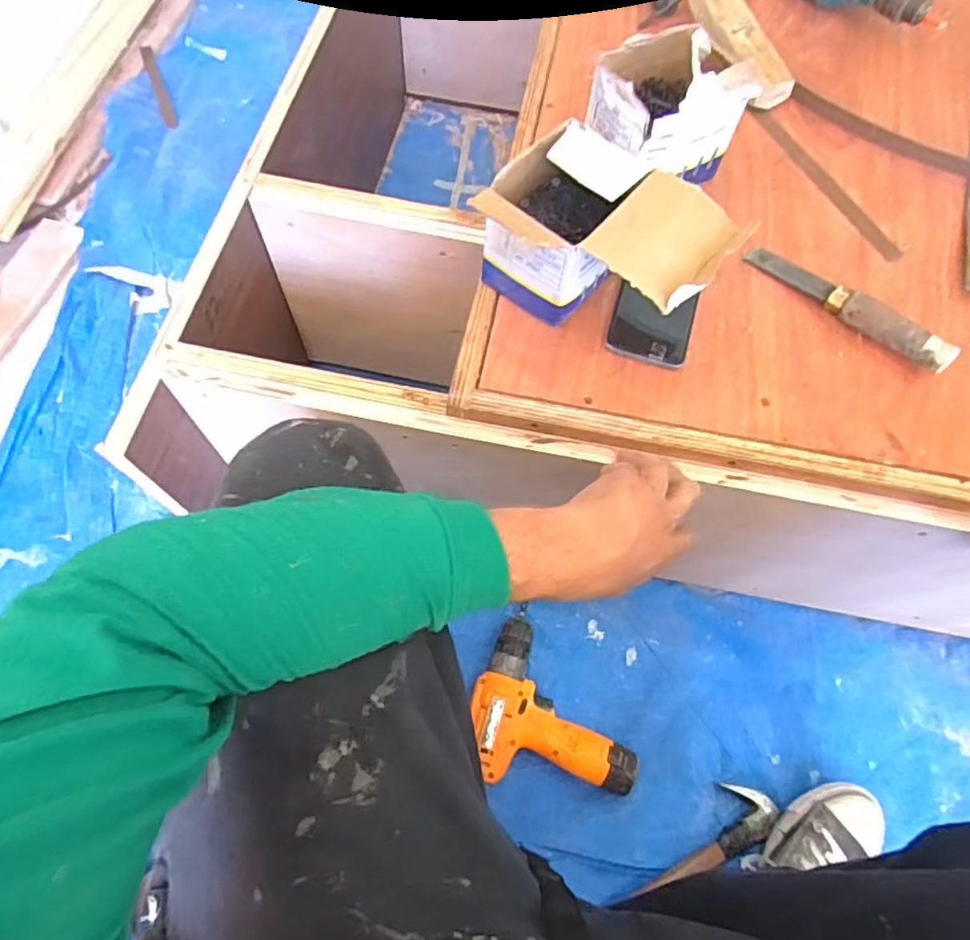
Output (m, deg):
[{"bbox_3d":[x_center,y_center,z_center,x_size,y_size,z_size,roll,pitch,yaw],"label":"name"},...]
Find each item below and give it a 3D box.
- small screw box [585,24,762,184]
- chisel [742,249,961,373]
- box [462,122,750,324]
[{"bbox_3d":[0.170,-0.346,0.613,0.127,0.114,0.103,-25,69,-12],"label":"small screw box"},{"bbox_3d":[0.341,-0.159,0.585,0.026,0.036,0.202,-40,73,-17],"label":"chisel"},{"bbox_3d":[0.097,-0.187,0.537,0.187,0.129,0.144,34,69,13],"label":"box"}]

